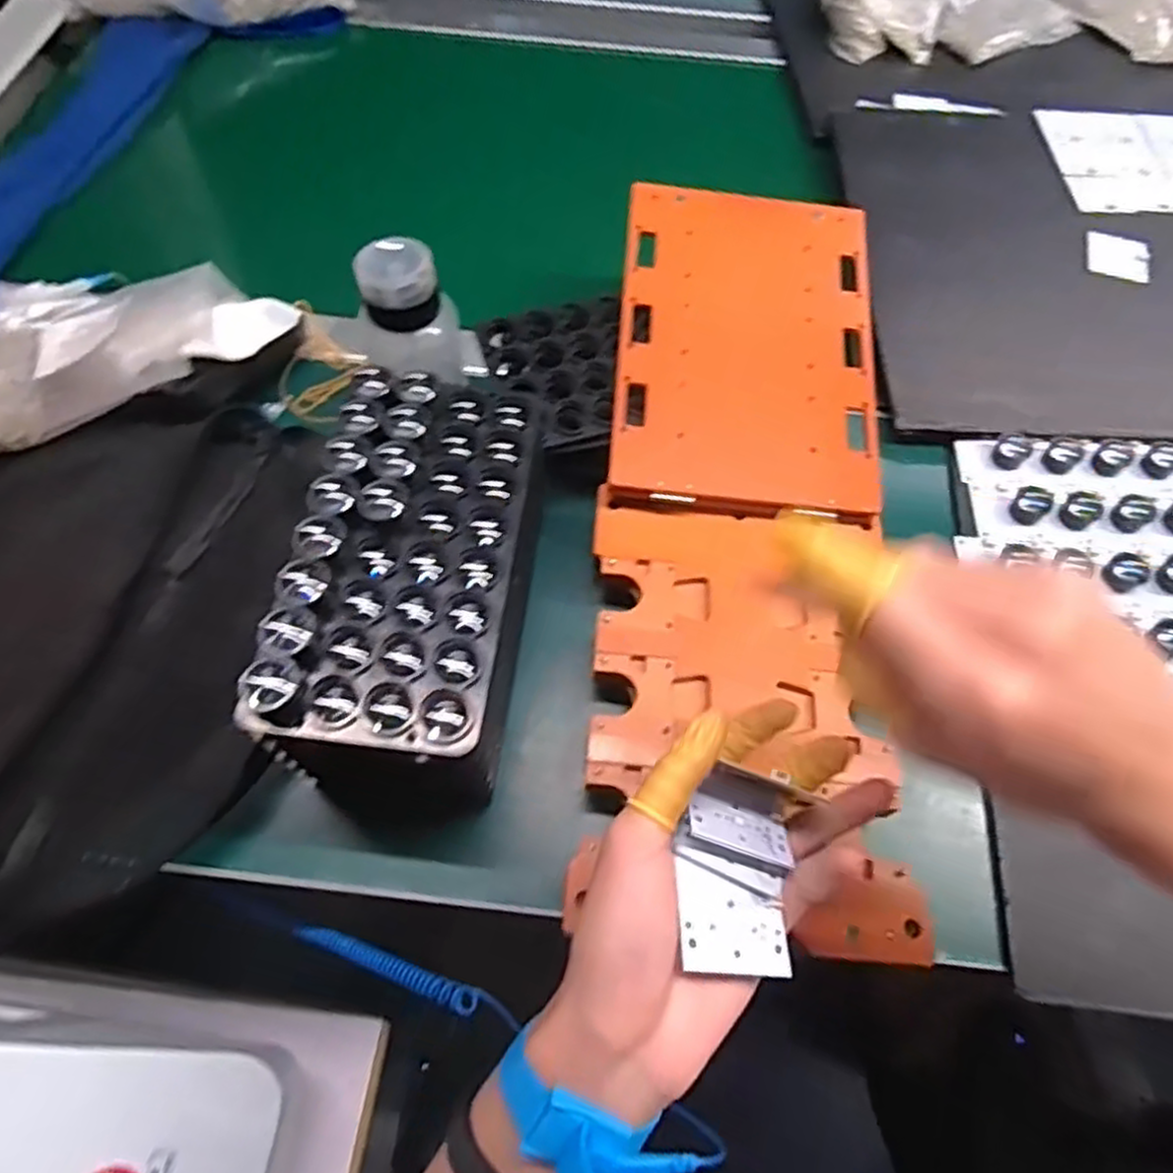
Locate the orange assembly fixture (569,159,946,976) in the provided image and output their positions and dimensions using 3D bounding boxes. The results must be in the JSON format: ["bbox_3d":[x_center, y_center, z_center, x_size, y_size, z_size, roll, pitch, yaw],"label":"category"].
[{"bbox_3d":[0.091,-0.049,0.427,0.160,0.034,0.458,4,71,0],"label":"orange assembly fixture"}]

